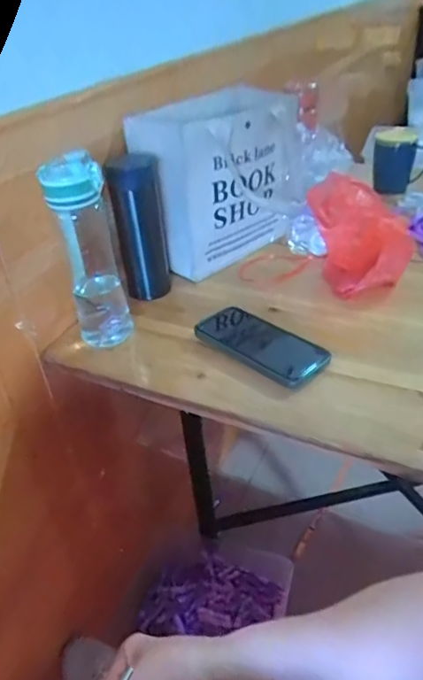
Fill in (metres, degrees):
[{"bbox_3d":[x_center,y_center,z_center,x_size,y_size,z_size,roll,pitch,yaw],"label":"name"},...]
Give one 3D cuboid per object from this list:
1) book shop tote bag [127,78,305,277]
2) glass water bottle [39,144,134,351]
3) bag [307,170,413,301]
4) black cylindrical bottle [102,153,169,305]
[{"bbox_3d":[0.005,-0.250,0.795,0.242,0.232,0.194,-31,43,-31],"label":"book shop tote bag"},{"bbox_3d":[-0.148,-0.105,0.610,0.071,0.226,0.066,-13,36,-10],"label":"glass water bottle"},{"bbox_3d":[0.196,-0.146,0.688,0.068,0.149,0.142,-22,39,-22],"label":"bag"},{"bbox_3d":[-0.102,-0.162,0.722,0.071,0.187,0.077,-10,36,-6],"label":"black cylindrical bottle"}]

